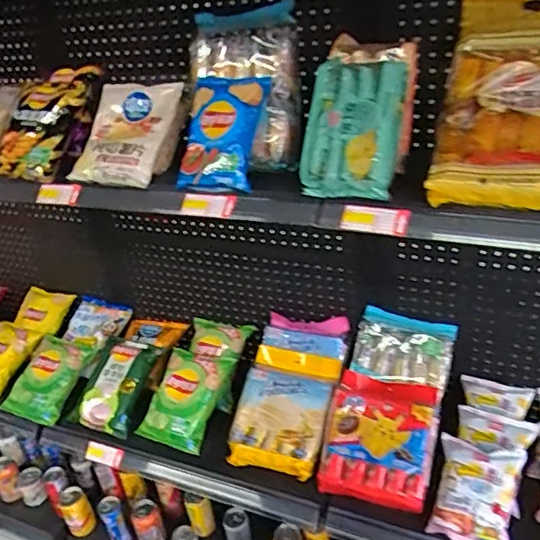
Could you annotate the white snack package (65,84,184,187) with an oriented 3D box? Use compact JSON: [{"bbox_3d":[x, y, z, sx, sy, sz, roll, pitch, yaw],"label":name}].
[{"bbox_3d":[-0.265,-0.254,1.046,0.171,0.043,0.225,4,60,15],"label":"white snack package"}]

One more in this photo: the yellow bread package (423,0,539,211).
[{"bbox_3d":[0.363,-0.240,0.807,0.230,0.085,0.336,7,70,23],"label":"yellow bread package"}]

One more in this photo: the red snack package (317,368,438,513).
[{"bbox_3d":[0.211,0.319,1.084,0.192,0.061,0.237,8,63,21],"label":"red snack package"}]

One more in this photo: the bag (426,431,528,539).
[{"bbox_3d":[0.354,0.388,0.981,0.134,0.041,0.172,8,73,25],"label":"bag"}]

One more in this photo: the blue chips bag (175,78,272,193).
[{"bbox_3d":[-0.081,-0.225,0.937,0.133,0.190,0.047,6,-3,24],"label":"blue chips bag"}]

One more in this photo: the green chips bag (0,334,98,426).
[{"bbox_3d":[-0.540,0.264,1.390,0.166,0.036,0.213,13,56,14],"label":"green chips bag"}]

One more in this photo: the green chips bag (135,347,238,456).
[{"bbox_3d":[-0.190,0.285,1.271,0.161,0.049,0.220,9,63,21],"label":"green chips bag"}]

